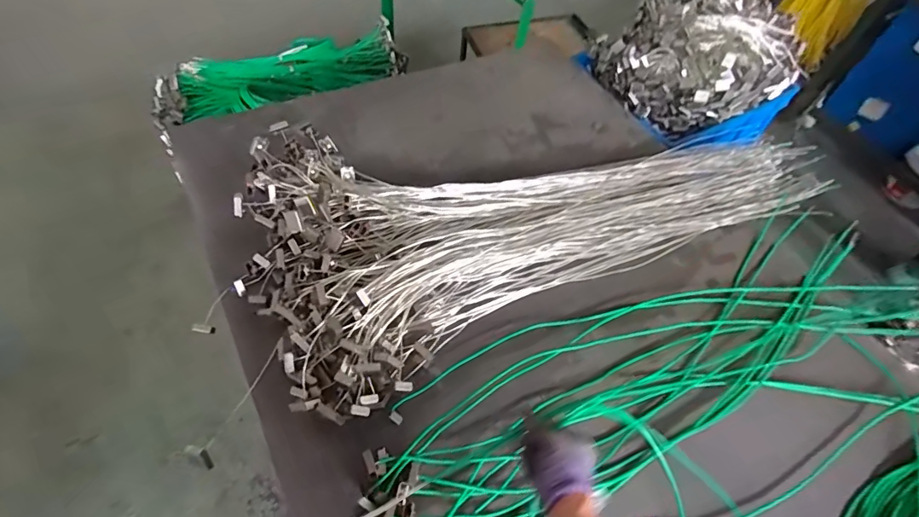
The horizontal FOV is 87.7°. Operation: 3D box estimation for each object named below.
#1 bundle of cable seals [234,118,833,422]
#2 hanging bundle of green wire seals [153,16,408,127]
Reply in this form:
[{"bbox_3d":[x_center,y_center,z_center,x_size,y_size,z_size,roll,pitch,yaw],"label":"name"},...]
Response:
[{"bbox_3d":[0.228,-0.106,0.925,1.218,0.131,0.544,-13,57,-16],"label":"bundle of cable seals"},{"bbox_3d":[-0.572,-0.616,1.584,0.804,0.151,0.153,-26,62,-24],"label":"hanging bundle of green wire seals"}]

